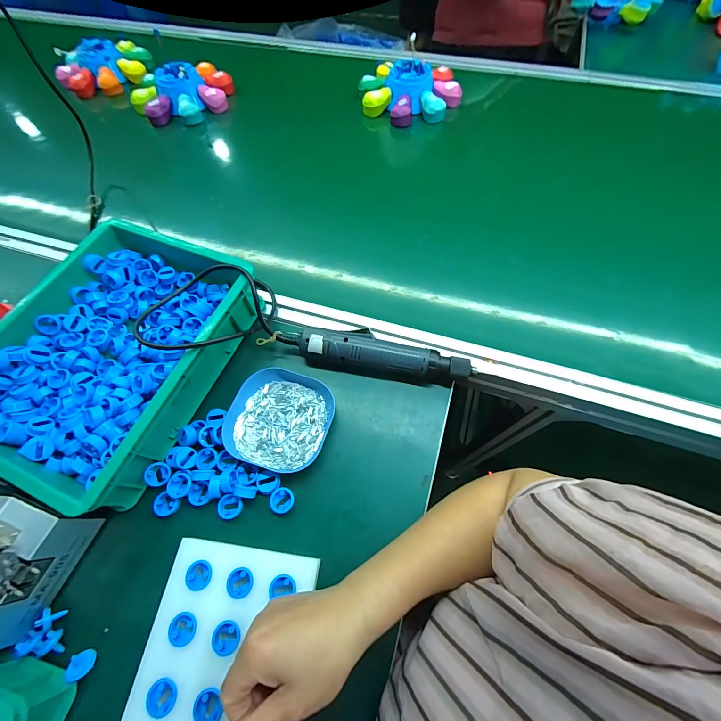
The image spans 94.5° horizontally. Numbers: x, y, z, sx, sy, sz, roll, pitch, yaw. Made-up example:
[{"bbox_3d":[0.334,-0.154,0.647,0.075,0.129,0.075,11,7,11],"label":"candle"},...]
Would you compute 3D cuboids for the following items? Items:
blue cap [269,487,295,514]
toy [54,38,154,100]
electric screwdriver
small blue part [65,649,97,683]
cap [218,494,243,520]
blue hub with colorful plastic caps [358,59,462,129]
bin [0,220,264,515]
[{"bbox_3d":[-0.091,0.163,0.387,0.028,0.014,0.026,-2,62,3],"label":"blue cap"},{"bbox_3d":[-0.647,-0.748,0.839,0.223,0.079,0.154,-33,65,-13],"label":"toy"},{"bbox_3d":[0.017,-0.007,0.449,0.250,0.046,0.047,6,63,7],"label":"electric screwdriver"},{"bbox_3d":[-0.273,0.298,0.326,0.019,0.018,0.021,-21,63,-7],"label":"small blue part"},{"bbox_3d":[-0.150,0.168,0.383,0.028,0.013,0.025,-11,62,-2],"label":"cap"},{"bbox_3d":[0.109,-0.604,0.745,0.229,0.057,0.182,6,63,7],"label":"blue hub with colorful plastic caps"},{"bbox_3d":[-0.325,-0.014,0.441,0.280,0.083,0.329,19,65,13],"label":"bin"}]

